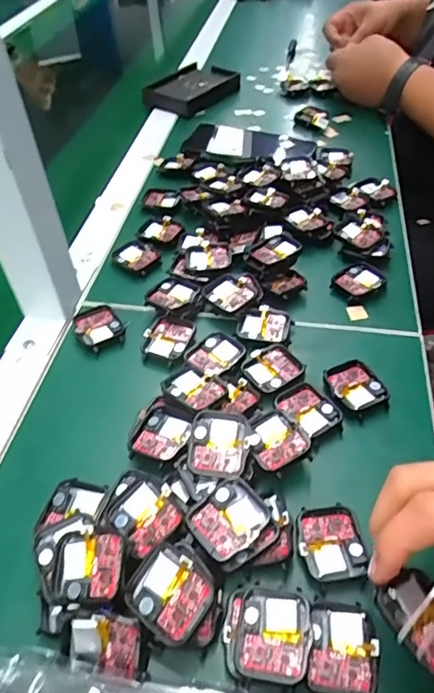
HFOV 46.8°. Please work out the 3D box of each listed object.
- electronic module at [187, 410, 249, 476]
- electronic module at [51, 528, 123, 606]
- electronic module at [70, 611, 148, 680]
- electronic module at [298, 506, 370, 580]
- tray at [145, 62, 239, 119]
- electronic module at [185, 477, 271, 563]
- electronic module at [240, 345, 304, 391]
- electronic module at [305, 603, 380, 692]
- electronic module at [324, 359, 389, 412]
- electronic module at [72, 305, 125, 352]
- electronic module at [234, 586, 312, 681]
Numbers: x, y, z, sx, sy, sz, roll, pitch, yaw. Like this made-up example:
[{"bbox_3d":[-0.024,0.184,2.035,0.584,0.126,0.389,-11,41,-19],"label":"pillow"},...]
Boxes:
[{"bbox_3d":[0.001,0.062,0.323,0.039,0.012,0.039,8,65,8],"label":"electronic module"},{"bbox_3d":[-0.071,0.119,0.272,0.041,0.005,0.035,-5,60,17],"label":"electronic module"},{"bbox_3d":[-0.055,0.149,0.255,0.041,0.029,0.006,17,3,6],"label":"electronic module"},{"bbox_3d":[0.067,0.115,0.297,0.037,0.009,0.040,-6,47,-2],"label":"electronic module"},{"bbox_3d":[-0.039,-0.395,0.774,0.098,0.031,0.139,23,53,22],"label":"tray"},{"bbox_3d":[0.007,0.100,0.291,0.042,0.011,0.037,-37,55,-27],"label":"electronic module"},{"bbox_3d":[0.043,0.016,0.386,0.043,0.009,0.036,-26,51,-20],"label":"electronic module"},{"bbox_3d":[0.065,0.156,0.259,0.033,0.007,0.042,10,49,12],"label":"electronic module"},{"bbox_3d":[0.102,0.030,0.374,0.037,0.011,0.041,-20,49,-14],"label":"electronic module"},{"bbox_3d":[-0.101,-0.017,0.426,0.036,0.007,0.044,-24,51,-18],"label":"electronic module"},{"bbox_3d":[0.029,0.147,0.258,0.035,0.005,0.041,8,48,11],"label":"electronic module"}]

